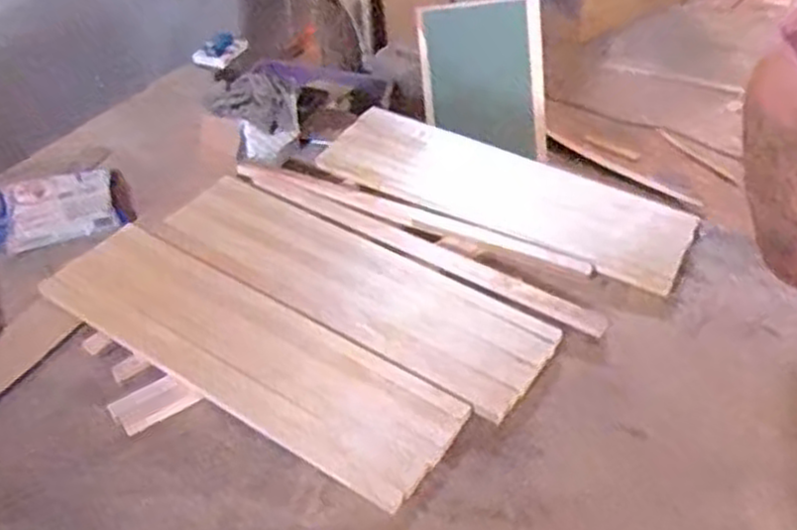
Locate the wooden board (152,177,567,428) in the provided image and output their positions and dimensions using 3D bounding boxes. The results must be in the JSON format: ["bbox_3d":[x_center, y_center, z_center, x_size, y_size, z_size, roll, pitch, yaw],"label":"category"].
[{"bbox_3d":[-0.074,0.023,1.135,0.585,0.017,0.170,26,52,19],"label":"wooden board"}]

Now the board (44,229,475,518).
[{"bbox_3d":[-0.203,0.112,1.055,0.587,0.016,0.164,26,55,20],"label":"board"}]

